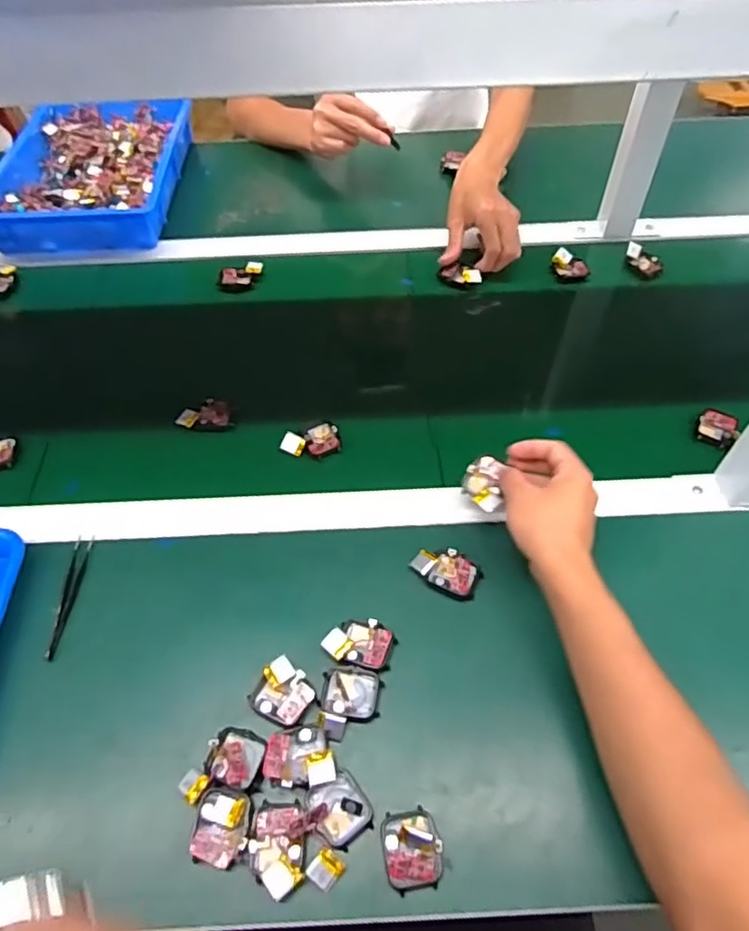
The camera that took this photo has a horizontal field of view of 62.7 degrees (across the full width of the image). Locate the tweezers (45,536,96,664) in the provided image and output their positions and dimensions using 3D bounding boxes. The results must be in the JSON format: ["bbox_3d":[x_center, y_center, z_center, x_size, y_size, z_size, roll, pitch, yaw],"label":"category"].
[{"bbox_3d":[-0.268,0.114,0.542,0.015,0.007,0.113,-1,54,0],"label":"tweezers"}]

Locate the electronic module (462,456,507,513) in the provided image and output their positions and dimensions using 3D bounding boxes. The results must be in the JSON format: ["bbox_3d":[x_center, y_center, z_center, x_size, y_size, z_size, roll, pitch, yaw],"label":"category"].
[{"bbox_3d":[0.097,0.017,0.554,0.033,0.012,0.055,3,54,4],"label":"electronic module"}]

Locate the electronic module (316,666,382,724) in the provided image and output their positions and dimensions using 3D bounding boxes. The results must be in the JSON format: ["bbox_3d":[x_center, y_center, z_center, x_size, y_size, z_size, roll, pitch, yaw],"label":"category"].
[{"bbox_3d":[-0.019,0.180,0.487,0.046,0.013,0.039,6,54,6],"label":"electronic module"}]

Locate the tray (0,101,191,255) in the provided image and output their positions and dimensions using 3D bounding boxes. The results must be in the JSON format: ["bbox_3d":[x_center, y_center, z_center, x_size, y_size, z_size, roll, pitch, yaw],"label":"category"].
[{"bbox_3d":[-0.424,-0.452,0.936,0.260,0.063,0.354,-3,54,0],"label":"tray"}]

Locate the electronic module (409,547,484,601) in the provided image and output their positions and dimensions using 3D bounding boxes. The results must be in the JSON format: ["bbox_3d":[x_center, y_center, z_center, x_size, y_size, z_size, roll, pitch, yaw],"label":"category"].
[{"bbox_3d":[0.064,0.093,0.544,0.060,0.010,0.039,26,59,19],"label":"electronic module"}]

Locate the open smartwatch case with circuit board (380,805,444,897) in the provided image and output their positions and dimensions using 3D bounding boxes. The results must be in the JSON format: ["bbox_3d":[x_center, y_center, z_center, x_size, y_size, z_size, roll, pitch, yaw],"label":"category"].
[{"bbox_3d":[0.026,0.264,0.424,0.039,0.016,0.048,-7,54,-3],"label":"open smartwatch case with circuit board"}]

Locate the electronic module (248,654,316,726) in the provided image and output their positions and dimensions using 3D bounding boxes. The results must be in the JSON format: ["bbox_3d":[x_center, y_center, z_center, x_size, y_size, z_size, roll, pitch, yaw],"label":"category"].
[{"bbox_3d":[-0.072,0.178,0.484,0.045,0.012,0.042,27,59,20],"label":"electronic module"}]

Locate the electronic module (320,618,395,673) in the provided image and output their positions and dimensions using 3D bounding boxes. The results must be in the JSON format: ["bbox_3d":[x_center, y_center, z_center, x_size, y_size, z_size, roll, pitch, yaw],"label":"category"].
[{"bbox_3d":[-0.013,0.146,0.508,0.055,0.012,0.037,8,55,7],"label":"electronic module"}]

